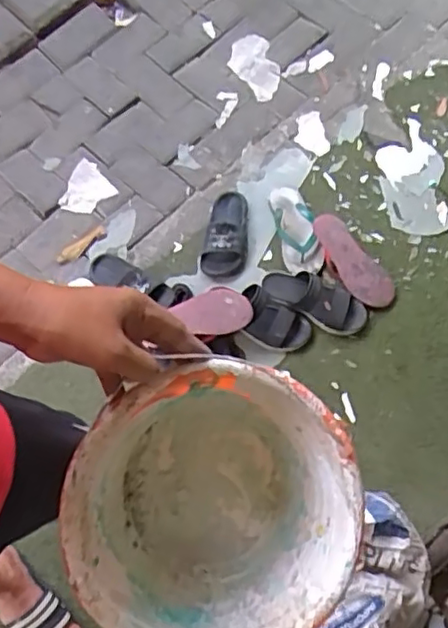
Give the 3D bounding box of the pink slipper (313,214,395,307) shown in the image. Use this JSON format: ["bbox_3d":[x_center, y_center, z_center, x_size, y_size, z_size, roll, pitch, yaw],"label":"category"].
[{"bbox_3d":[0.294,-0.127,1.482,0.092,0.066,0.263,-28,74,-11],"label":"pink slipper"}]

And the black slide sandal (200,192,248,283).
[{"bbox_3d":[0.008,-0.191,1.504,0.110,0.074,0.265,11,70,2],"label":"black slide sandal"}]

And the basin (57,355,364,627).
[{"bbox_3d":[-0.008,0.186,0.585,0.233,0.188,0.232,14,71,3],"label":"basin"}]

